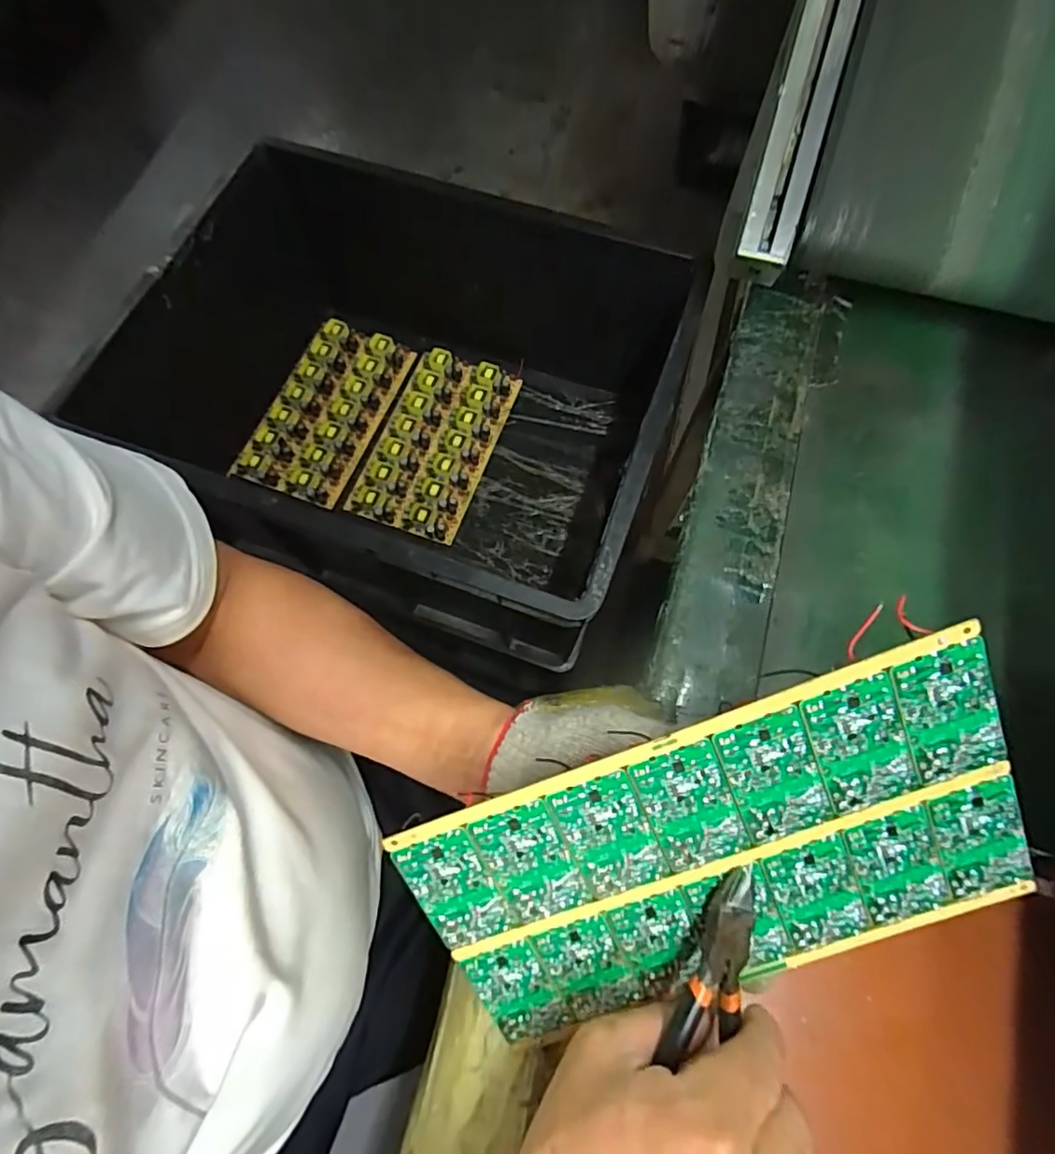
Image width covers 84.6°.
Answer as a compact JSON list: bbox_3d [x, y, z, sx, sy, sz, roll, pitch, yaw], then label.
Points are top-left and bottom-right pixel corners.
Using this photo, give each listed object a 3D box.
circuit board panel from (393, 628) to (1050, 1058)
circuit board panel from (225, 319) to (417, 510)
[{"bbox_3d":[0.087,0.134,0.268,0.264,0.004,0.146,-22,107,6],"label":"circuit board panel"},{"bbox_3d":[-0.272,-0.223,0.781,0.137,0.023,0.262,21,68,-1],"label":"circuit board panel"}]

